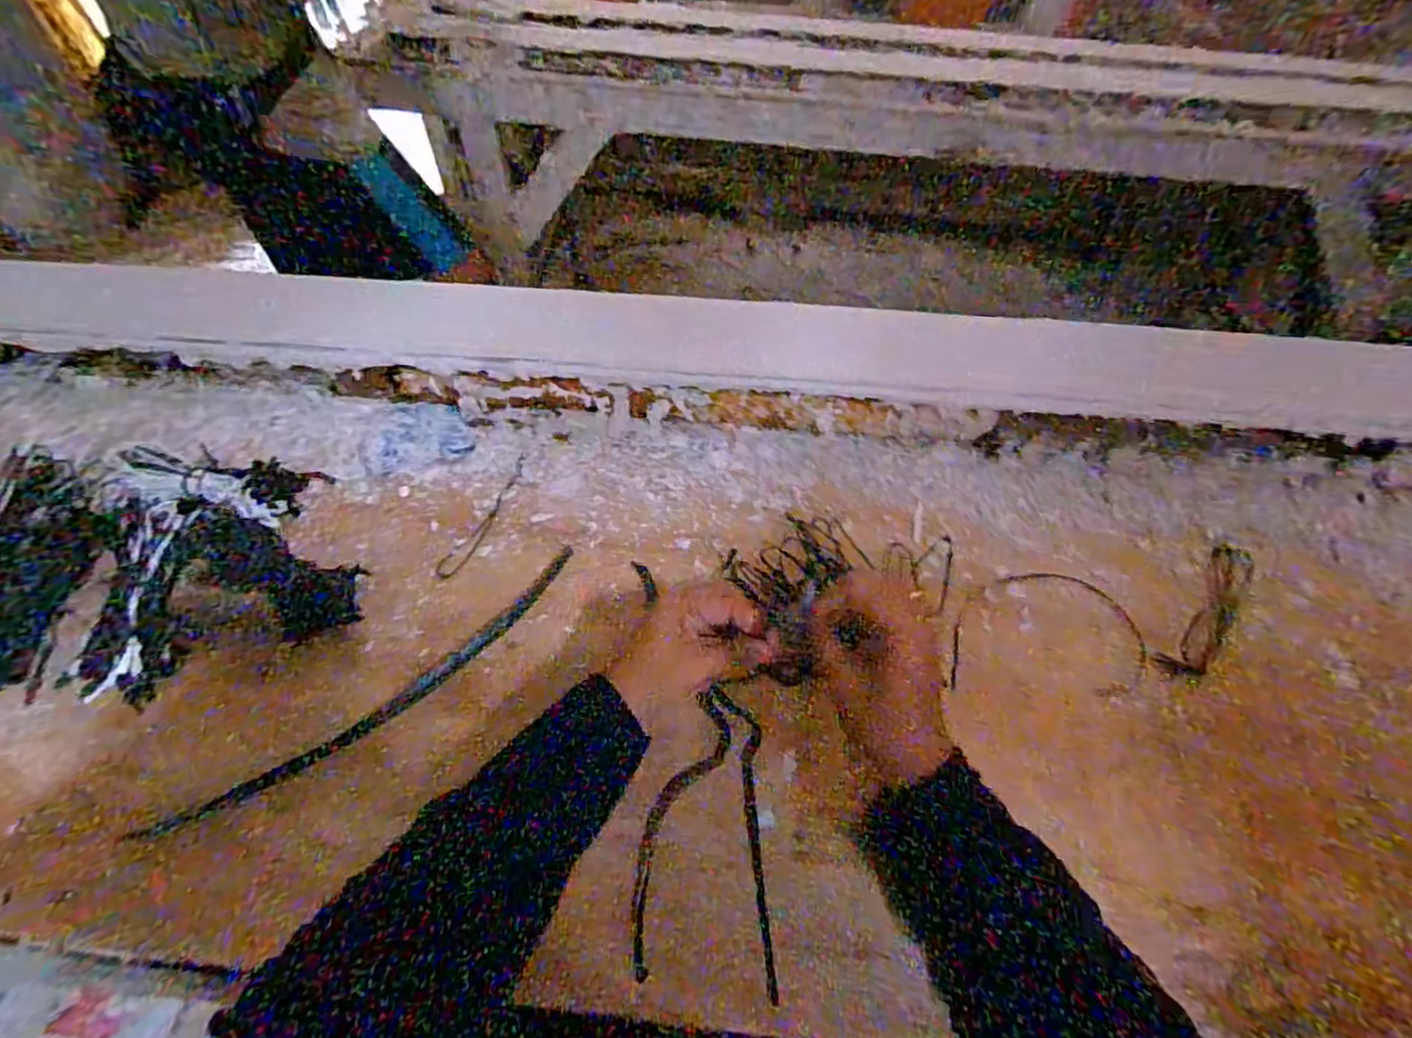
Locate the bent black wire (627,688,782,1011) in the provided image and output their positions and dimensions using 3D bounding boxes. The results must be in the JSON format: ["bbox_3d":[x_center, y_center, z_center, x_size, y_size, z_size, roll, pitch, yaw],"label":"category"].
[{"bbox_3d":[-0.003,0.197,0.406,0.081,0.005,0.162,-2,60,1],"label":"bent black wire"}]

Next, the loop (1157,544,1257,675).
[{"bbox_3d":[0.405,0.074,0.518,0.034,0.013,0.161,37,56,26],"label":"loop"}]

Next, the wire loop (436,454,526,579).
[{"bbox_3d":[-0.187,-0.004,0.556,0.021,0.004,0.140,14,52,10],"label":"wire loop"}]

